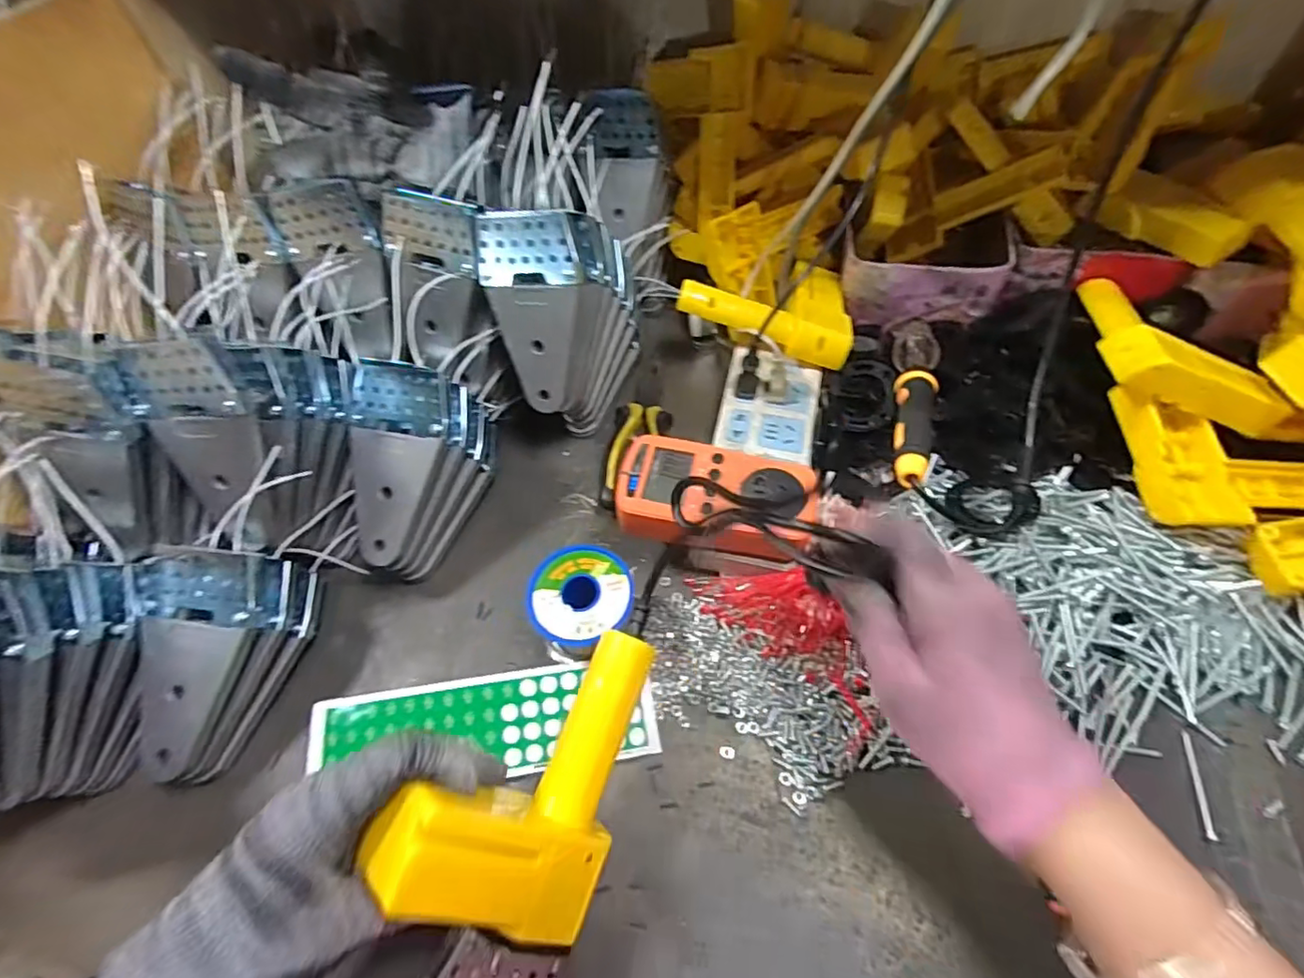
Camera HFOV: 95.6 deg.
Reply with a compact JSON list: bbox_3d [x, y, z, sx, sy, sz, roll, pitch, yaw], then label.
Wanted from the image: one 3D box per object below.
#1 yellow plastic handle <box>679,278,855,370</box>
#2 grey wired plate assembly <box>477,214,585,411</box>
[{"bbox_3d":[0.092,-0.136,0.488,0.145,0.025,0.022,21,60,1],"label":"yellow plastic handle"},{"bbox_3d":[-0.083,-0.121,0.417,0.068,0.133,0.015,2,28,5],"label":"grey wired plate assembly"}]

